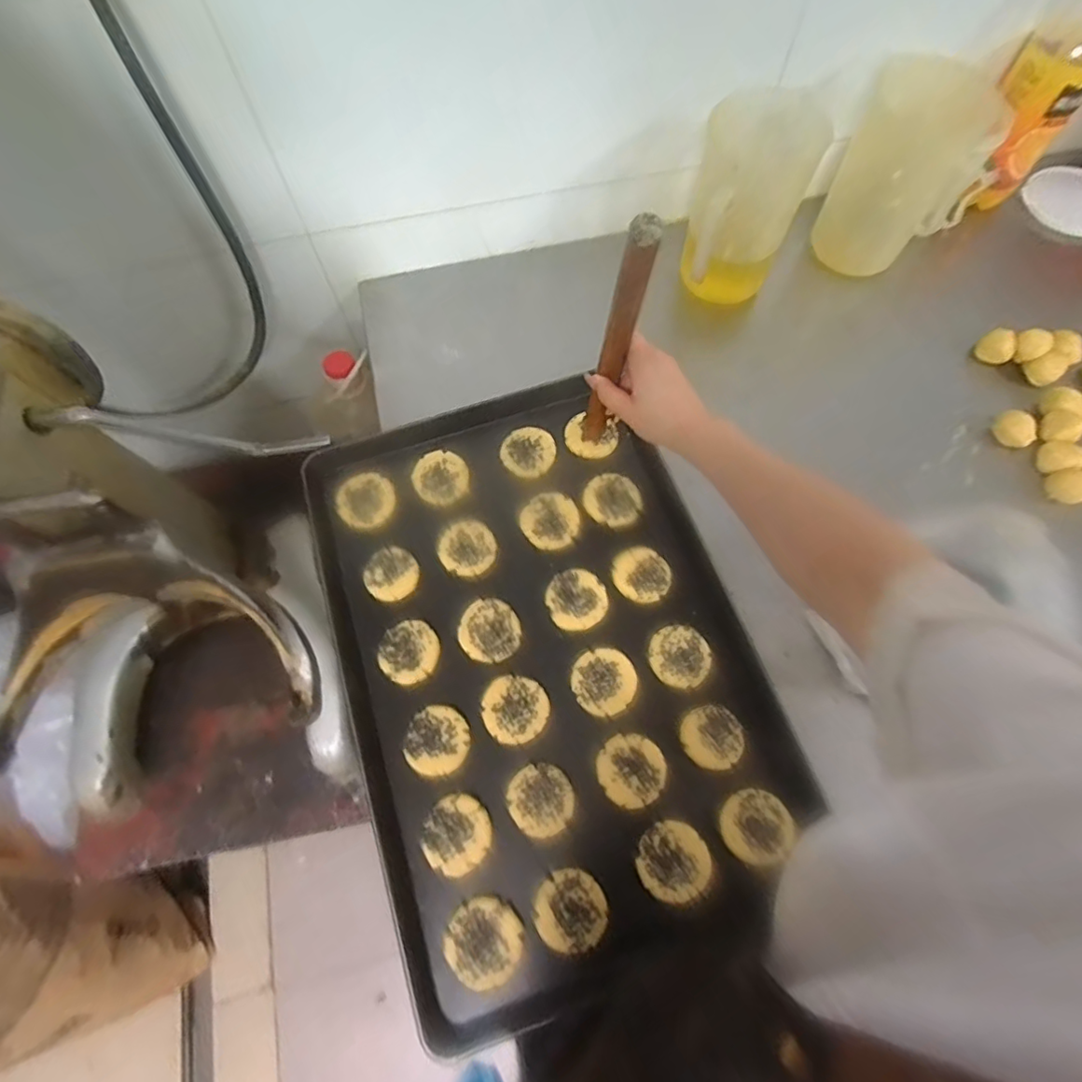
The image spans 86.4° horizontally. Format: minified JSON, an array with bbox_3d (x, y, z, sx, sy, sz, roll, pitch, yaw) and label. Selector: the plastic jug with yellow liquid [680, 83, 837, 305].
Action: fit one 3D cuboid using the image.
[{"bbox_3d":[0.241,-0.396,0.681,0.127,0.182,0.134,22,69,9],"label":"plastic jug with yellow liquid"}]

